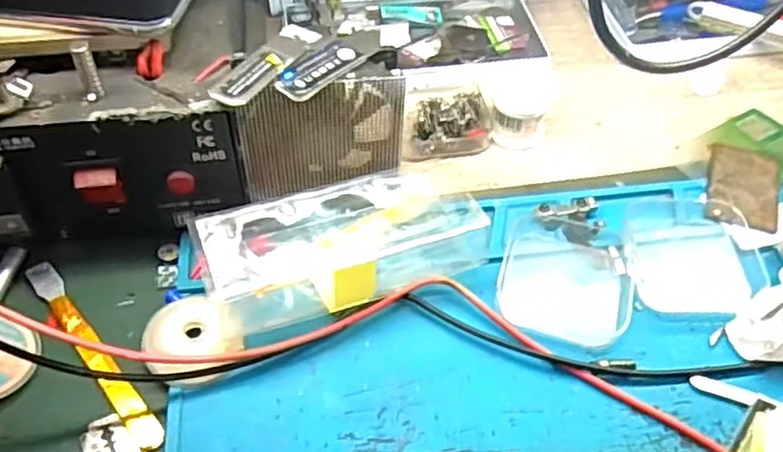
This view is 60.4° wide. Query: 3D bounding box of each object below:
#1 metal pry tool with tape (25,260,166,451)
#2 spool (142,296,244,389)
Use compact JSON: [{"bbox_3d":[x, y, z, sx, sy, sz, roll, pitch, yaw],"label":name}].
[{"bbox_3d":[-0.140,0.057,0.311,0.013,0.006,0.119,-33,58,-25],"label":"metal pry tool with tape"},{"bbox_3d":[-0.093,0.052,0.306,0.043,0.017,0.038,26,54,20],"label":"spool"}]

